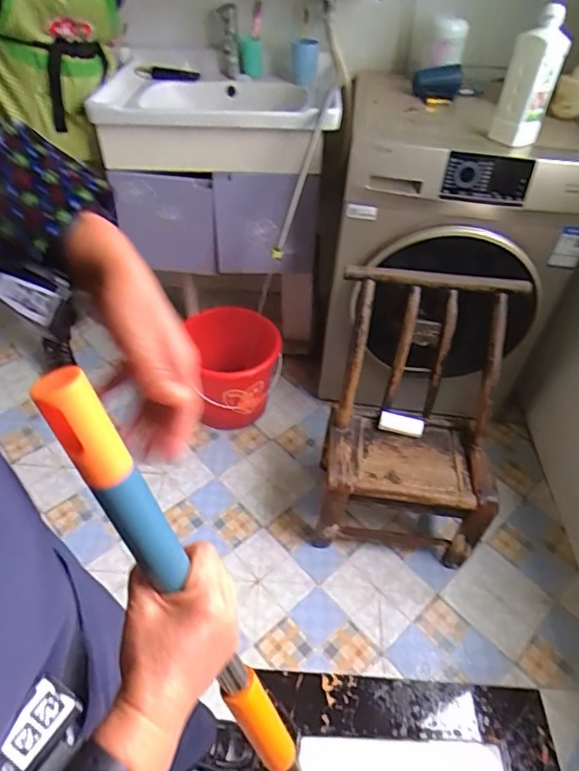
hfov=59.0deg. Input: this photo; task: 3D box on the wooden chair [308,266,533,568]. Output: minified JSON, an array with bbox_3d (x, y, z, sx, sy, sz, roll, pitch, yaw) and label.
[{"bbox_3d":[0.292,0.096,1.259,0.389,0.637,0.404,6,45,1],"label":"wooden chair"}]

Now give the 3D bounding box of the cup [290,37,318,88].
[{"bbox_3d":[0.043,-0.968,1.537,0.082,0.114,0.078,5,45,0],"label":"cup"}]

